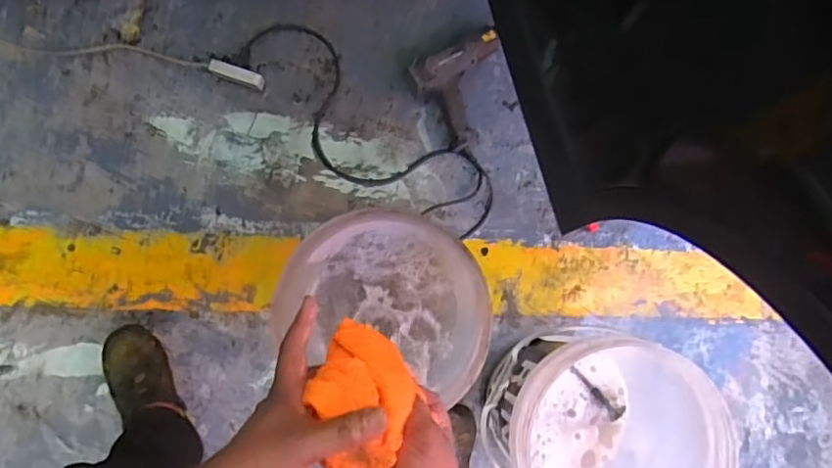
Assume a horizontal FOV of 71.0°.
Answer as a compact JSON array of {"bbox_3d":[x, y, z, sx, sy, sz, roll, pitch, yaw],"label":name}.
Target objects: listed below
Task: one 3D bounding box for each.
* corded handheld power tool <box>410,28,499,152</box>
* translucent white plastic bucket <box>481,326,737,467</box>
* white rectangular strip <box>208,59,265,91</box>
[{"bbox_3d":[0.103,-0.289,1.162,0.185,0.074,0.197,-28,88,-6],"label":"corded handheld power tool"},{"bbox_3d":[0.286,0.324,0.962,0.320,0.312,0.309,0,85,-4],"label":"translucent white plastic bucket"},{"bbox_3d":[-0.359,-0.320,1.168,0.113,0.013,0.031,18,84,-2],"label":"white rectangular strip"}]

